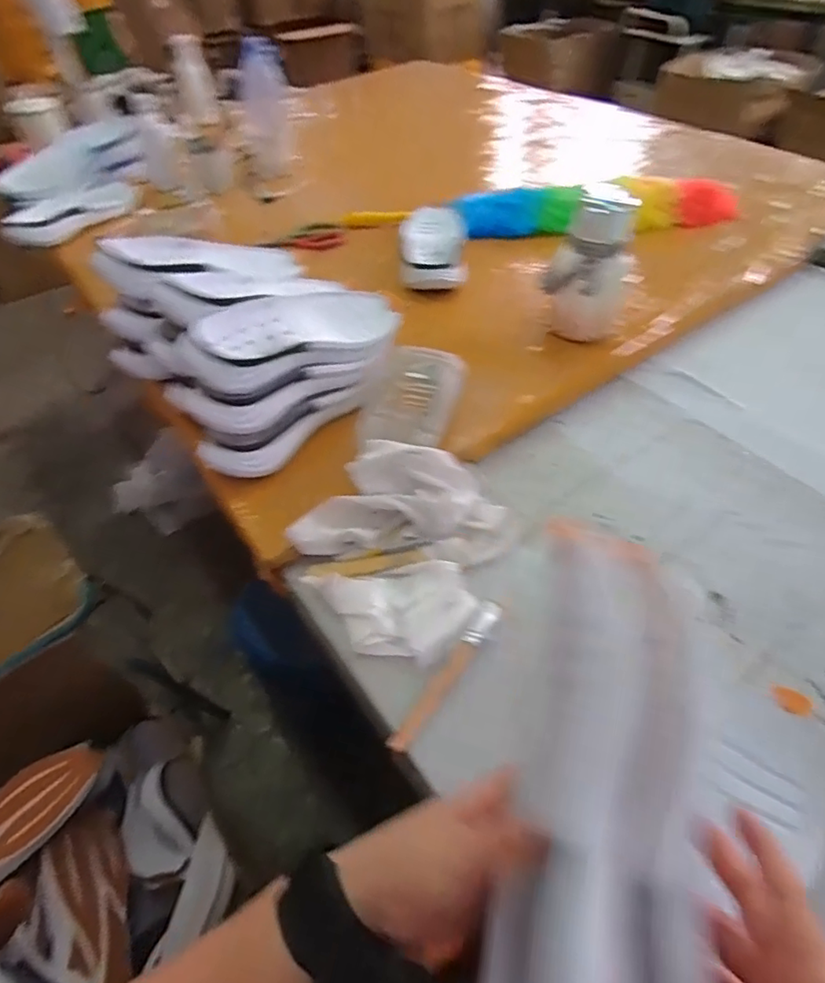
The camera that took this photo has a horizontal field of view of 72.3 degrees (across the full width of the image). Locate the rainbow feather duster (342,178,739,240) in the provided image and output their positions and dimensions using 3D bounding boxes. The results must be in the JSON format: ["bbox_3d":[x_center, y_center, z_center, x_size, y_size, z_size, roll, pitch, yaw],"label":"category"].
[{"bbox_3d":[0.227,-0.509,1.029,0.705,0.071,0.132,2,49,6],"label":"rainbow feather duster"}]

